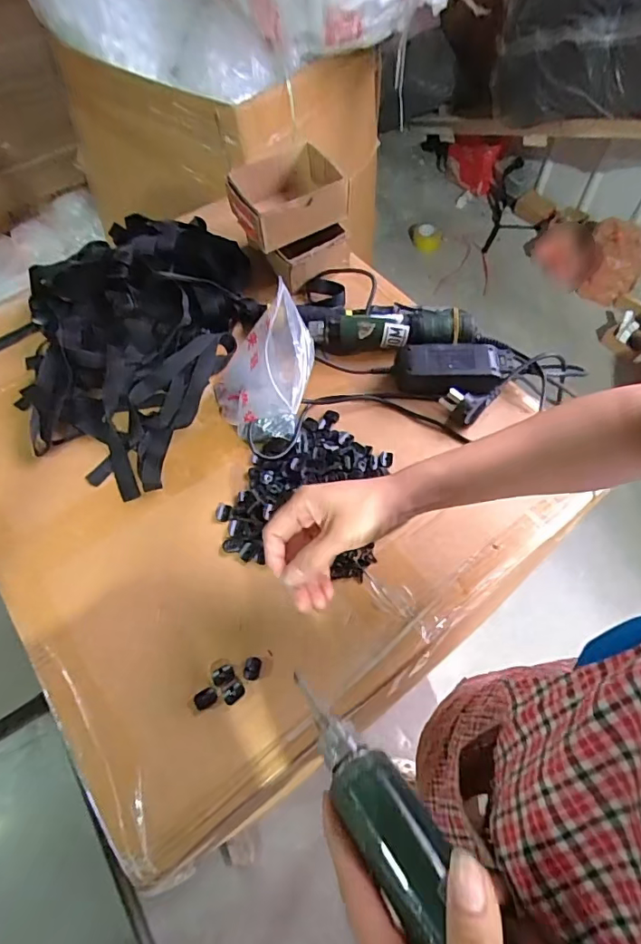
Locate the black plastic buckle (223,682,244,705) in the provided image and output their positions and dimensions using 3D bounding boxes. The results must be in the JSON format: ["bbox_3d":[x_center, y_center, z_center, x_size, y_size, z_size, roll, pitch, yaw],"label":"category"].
[{"bbox_3d":[-0.077,0.195,0.449,0.019,0.004,0.014,-32,64,-16],"label":"black plastic buckle"}]

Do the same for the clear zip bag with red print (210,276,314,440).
[{"bbox_3d":[-0.071,-0.118,0.555,0.095,0.150,0.154,-19,61,-10],"label":"clear zip bag with red print"}]

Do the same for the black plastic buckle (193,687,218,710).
[{"bbox_3d":[-0.102,0.202,0.454,0.020,0.008,0.016,-19,61,-10],"label":"black plastic buckle"}]

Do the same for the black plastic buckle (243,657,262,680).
[{"bbox_3d":[-0.062,0.180,0.465,0.015,0.004,0.020,4,60,4],"label":"black plastic buckle"}]

